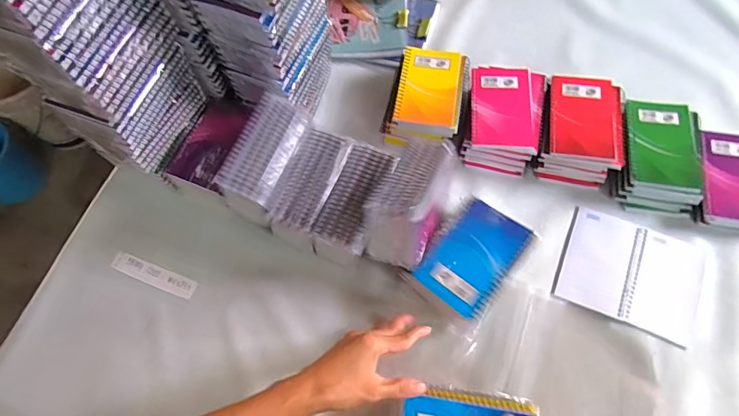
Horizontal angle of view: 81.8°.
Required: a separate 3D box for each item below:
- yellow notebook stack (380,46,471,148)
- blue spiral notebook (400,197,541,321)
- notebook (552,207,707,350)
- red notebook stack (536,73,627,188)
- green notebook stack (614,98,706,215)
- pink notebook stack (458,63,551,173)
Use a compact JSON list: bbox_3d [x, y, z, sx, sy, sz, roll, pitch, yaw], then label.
[{"bbox_3d":[0.083,-0.159,0.625,0.108,0.057,0.145,14,66,8],"label":"yellow notebook stack"},{"bbox_3d":[0.118,0.056,0.494,0.093,0.019,0.134,36,71,17],"label":"blue spiral notebook"},{"bbox_3d":[0.328,0.081,0.537,0.162,0.008,0.131,22,68,11],"label":"notebook"},{"bbox_3d":[0.291,-0.108,0.595,0.104,0.059,0.140,13,66,8],"label":"red notebook stack"},{"bbox_3d":[0.391,-0.073,0.580,0.099,0.049,0.150,11,66,7],"label":"green notebook stack"},{"bbox_3d":[0.187,-0.127,0.608,0.105,0.059,0.145,12,66,7],"label":"pink notebook stack"}]

